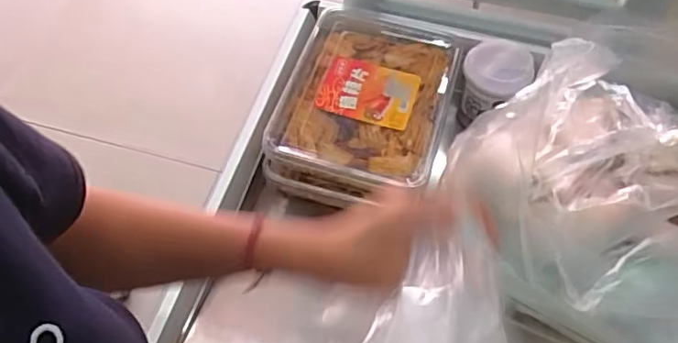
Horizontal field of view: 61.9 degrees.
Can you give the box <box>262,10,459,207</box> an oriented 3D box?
[{"bbox_3d":[0.036,-0.097,0.761,0.214,0.048,0.284,13,59,8],"label":"box"}]

